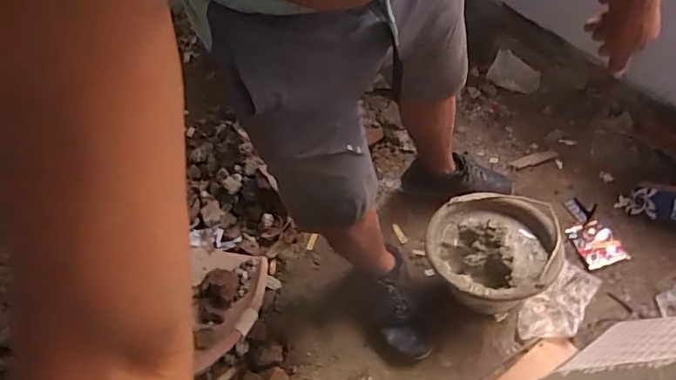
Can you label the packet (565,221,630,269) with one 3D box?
[{"bbox_3d":[0.579,0.119,1.134,0.083,0.011,0.113,-24,52,9],"label":"packet"}]

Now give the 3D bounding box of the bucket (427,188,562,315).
[{"bbox_3d":[0.314,0.145,1.064,0.246,0.165,0.252,-5,52,6],"label":"bucket"}]

